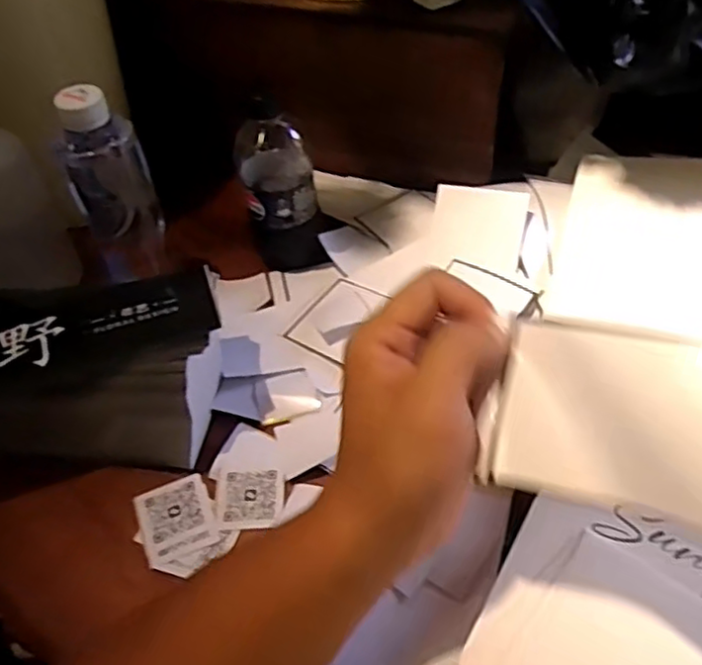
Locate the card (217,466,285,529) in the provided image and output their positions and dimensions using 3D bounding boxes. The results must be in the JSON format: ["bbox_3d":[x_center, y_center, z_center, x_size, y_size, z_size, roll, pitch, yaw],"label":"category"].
[{"bbox_3d":[-0.066,0.107,0.433,0.043,0.004,0.041,0,55,0],"label":"card"}]

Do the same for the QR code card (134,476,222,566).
[{"bbox_3d":[-0.112,0.119,0.429,0.047,0.004,0.049,-20,51,-12],"label":"QR code card"}]

